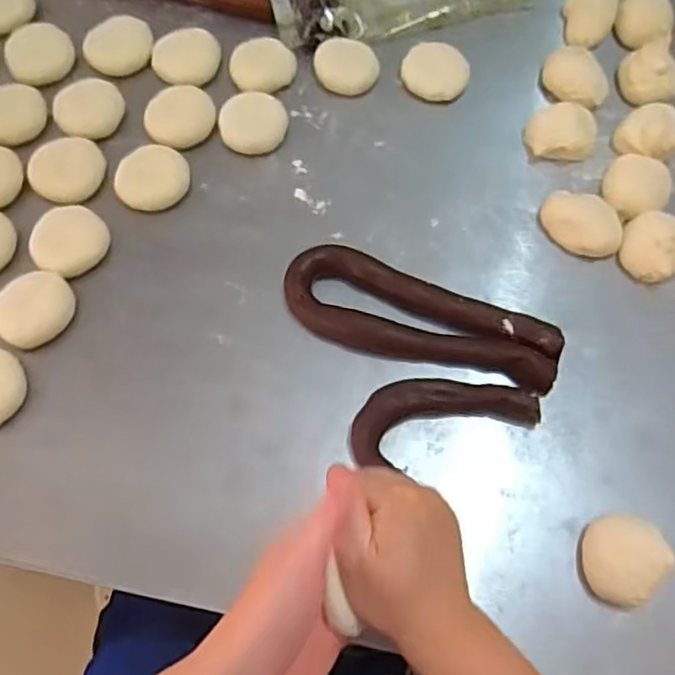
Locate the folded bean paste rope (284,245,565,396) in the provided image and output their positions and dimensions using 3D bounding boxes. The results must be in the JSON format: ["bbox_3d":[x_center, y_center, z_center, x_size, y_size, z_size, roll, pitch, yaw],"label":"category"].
[{"bbox_3d":[0.072,-0.015,0.586,0.241,0.027,0.081,20,69,7],"label":"folded bean paste rope"}]

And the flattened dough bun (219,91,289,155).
[{"bbox_3d":[-0.085,-0.215,0.667,0.066,0.020,0.057,5,68,1],"label":"flattened dough bun"}]

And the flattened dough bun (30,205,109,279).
[{"bbox_3d":[-0.246,-0.089,0.611,0.066,0.026,0.059,-40,74,-15],"label":"flattened dough bun"}]

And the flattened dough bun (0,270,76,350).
[{"bbox_3d":[-0.267,-0.026,0.586,0.062,0.024,0.067,0,68,-1],"label":"flattened dough bun"}]

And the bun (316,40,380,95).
[{"bbox_3d":[0.010,-0.284,0.698,0.064,0.017,0.059,0,68,-1],"label":"bun"}]

